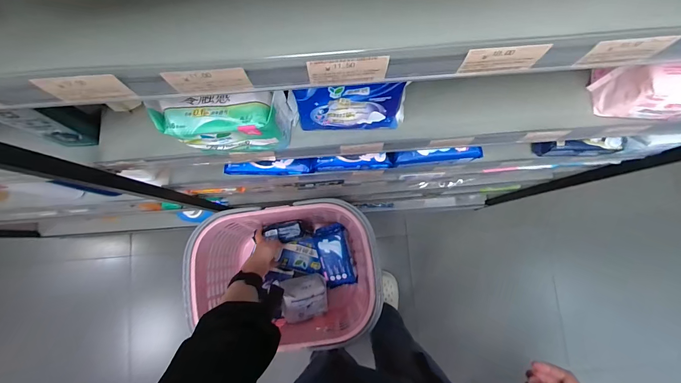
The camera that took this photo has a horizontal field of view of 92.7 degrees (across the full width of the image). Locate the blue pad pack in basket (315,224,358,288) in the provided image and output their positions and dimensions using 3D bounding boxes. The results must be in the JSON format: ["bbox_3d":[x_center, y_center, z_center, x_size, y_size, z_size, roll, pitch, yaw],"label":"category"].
[{"bbox_3d":[-0.013,0.172,0.867,0.083,0.045,0.161,-14,82,-1],"label":"blue pad pack in basket"}]

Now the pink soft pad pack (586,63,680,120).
[{"bbox_3d":[0.385,-0.124,0.383,0.115,0.082,0.062,2,82,1],"label":"pink soft pad pack"}]

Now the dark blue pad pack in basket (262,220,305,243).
[{"bbox_3d":[-0.142,0.101,0.815,0.102,0.031,0.050,-12,82,-1],"label":"dark blue pad pack in basket"}]

